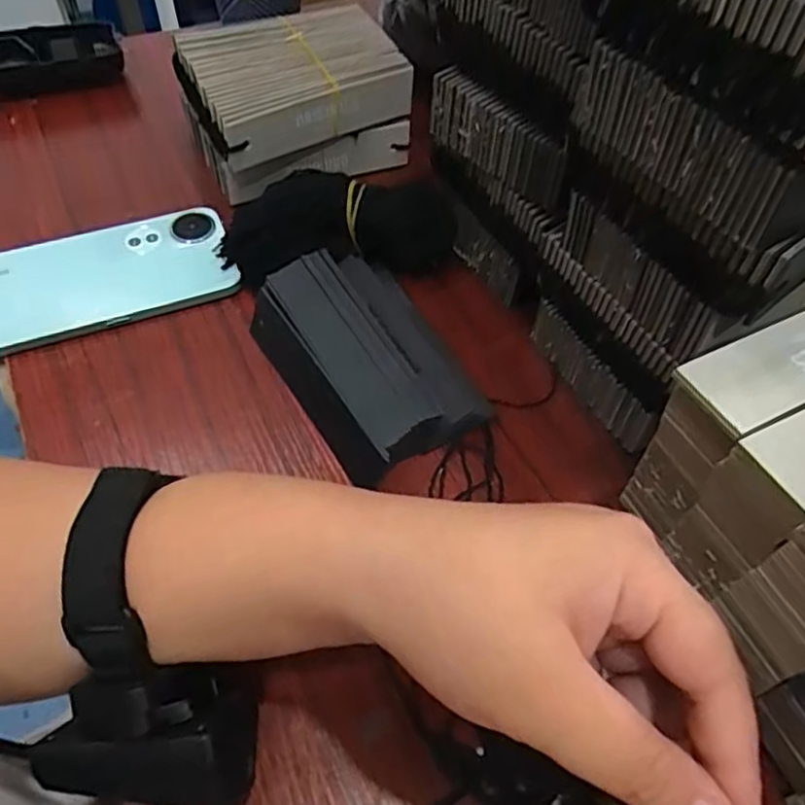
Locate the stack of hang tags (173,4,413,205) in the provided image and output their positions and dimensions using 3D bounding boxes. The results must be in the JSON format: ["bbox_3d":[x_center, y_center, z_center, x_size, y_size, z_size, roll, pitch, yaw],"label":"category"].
[{"bbox_3d":[-0.072,-0.201,0.440,0.131,0.061,0.099,-23,59,-17],"label":"stack of hang tags"}]

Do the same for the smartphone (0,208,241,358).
[{"bbox_3d":[-0.180,-0.072,0.384,0.156,0.014,0.075,-20,58,-15],"label":"smartphone"}]

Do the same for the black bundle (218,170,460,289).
[{"bbox_3d":[-0.039,-0.112,0.397,0.141,0.040,0.073,-10,56,-9],"label":"black bundle"}]

